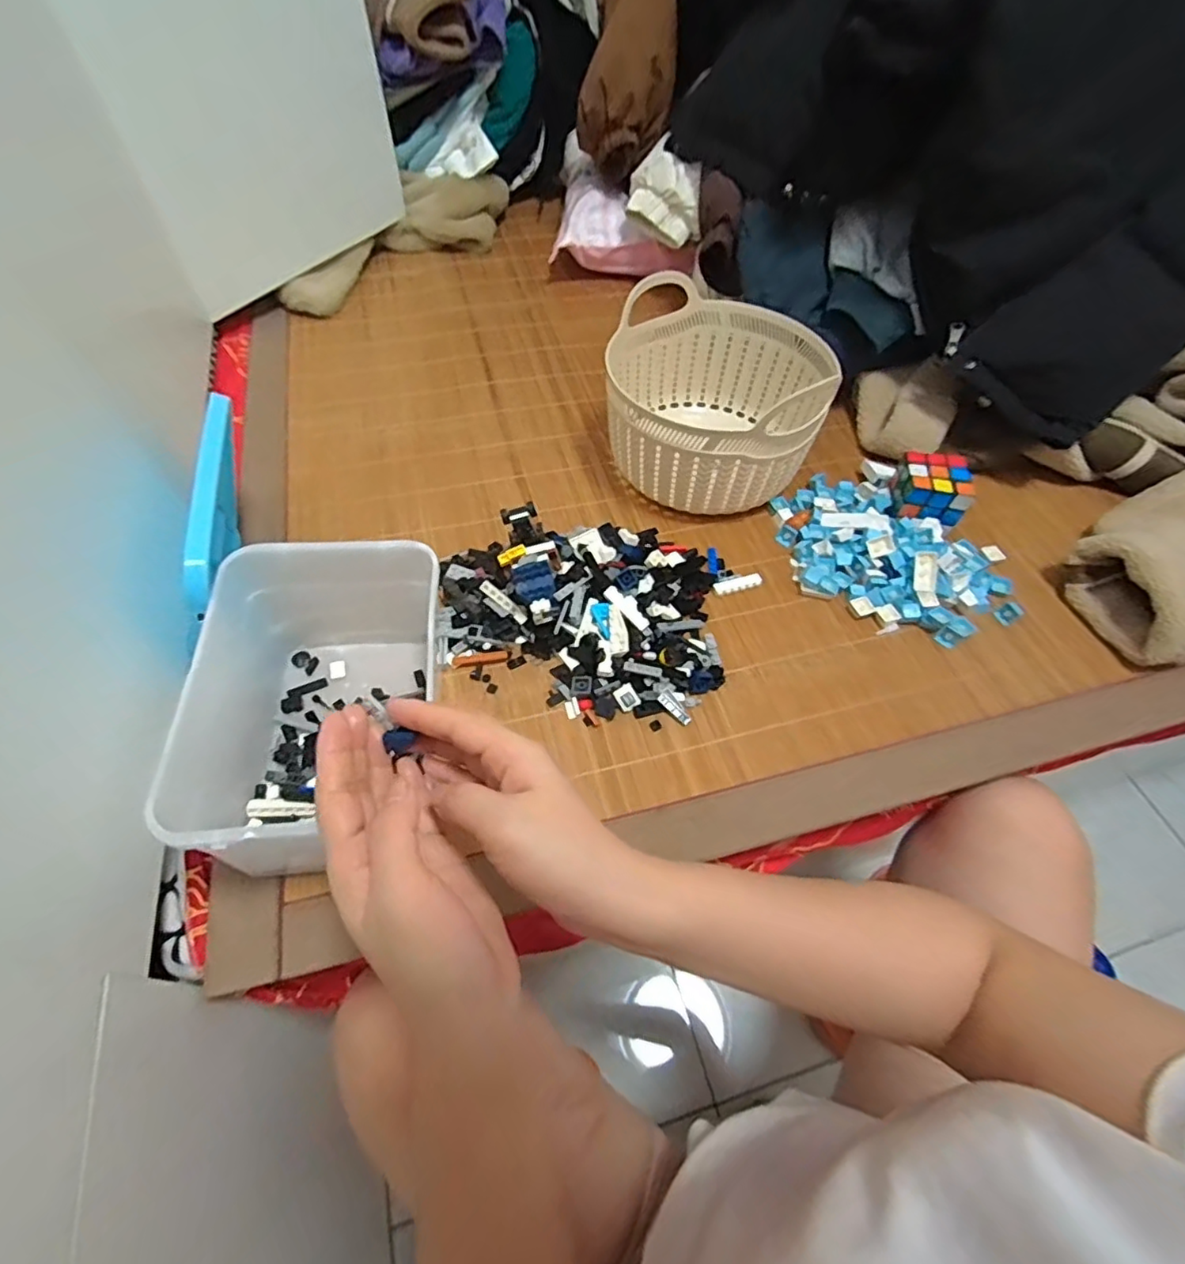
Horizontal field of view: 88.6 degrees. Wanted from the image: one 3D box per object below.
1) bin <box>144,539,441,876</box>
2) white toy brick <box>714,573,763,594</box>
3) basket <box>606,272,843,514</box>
[{"bbox_3d":[-0.183,0.055,0.428,0.142,0.118,0.210,-2,56,-4],"label":"bin"},{"bbox_3d":[0.139,-0.046,0.579,0.046,0.007,0.014,-14,57,-11],"label":"white toy brick"},{"bbox_3d":[0.122,-0.235,0.628,0.207,0.138,0.219,14,56,7],"label":"basket"}]

